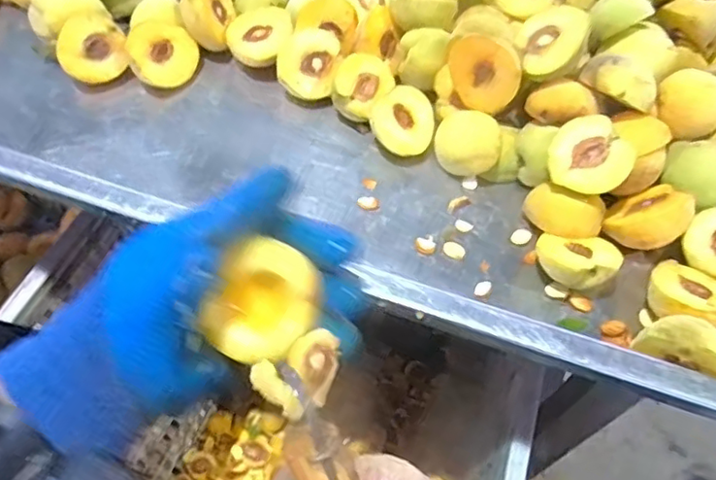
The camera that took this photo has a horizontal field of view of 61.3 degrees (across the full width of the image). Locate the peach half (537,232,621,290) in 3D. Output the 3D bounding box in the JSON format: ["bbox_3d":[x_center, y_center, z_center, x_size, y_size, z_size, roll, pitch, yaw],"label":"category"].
[{"bbox_3d":[0.161,0.017,0.449,0.055,0.035,0.043,13,57,5],"label":"peach half"}]

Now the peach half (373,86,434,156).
[{"bbox_3d":[0.040,-0.099,0.518,0.056,0.021,0.056,2,77,-9],"label":"peach half"}]

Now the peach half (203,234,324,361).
[{"bbox_3d":[-0.044,0.030,0.296,0.044,0.028,0.053,18,96,6],"label":"peach half"}]

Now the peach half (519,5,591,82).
[{"bbox_3d":[0.159,-0.155,0.483,0.059,0.029,0.056,3,87,42],"label":"peach half"}]

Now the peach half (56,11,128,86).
[{"bbox_3d":[-0.240,-0.171,0.546,0.056,0.029,0.056,-18,102,-19],"label":"peach half"}]

